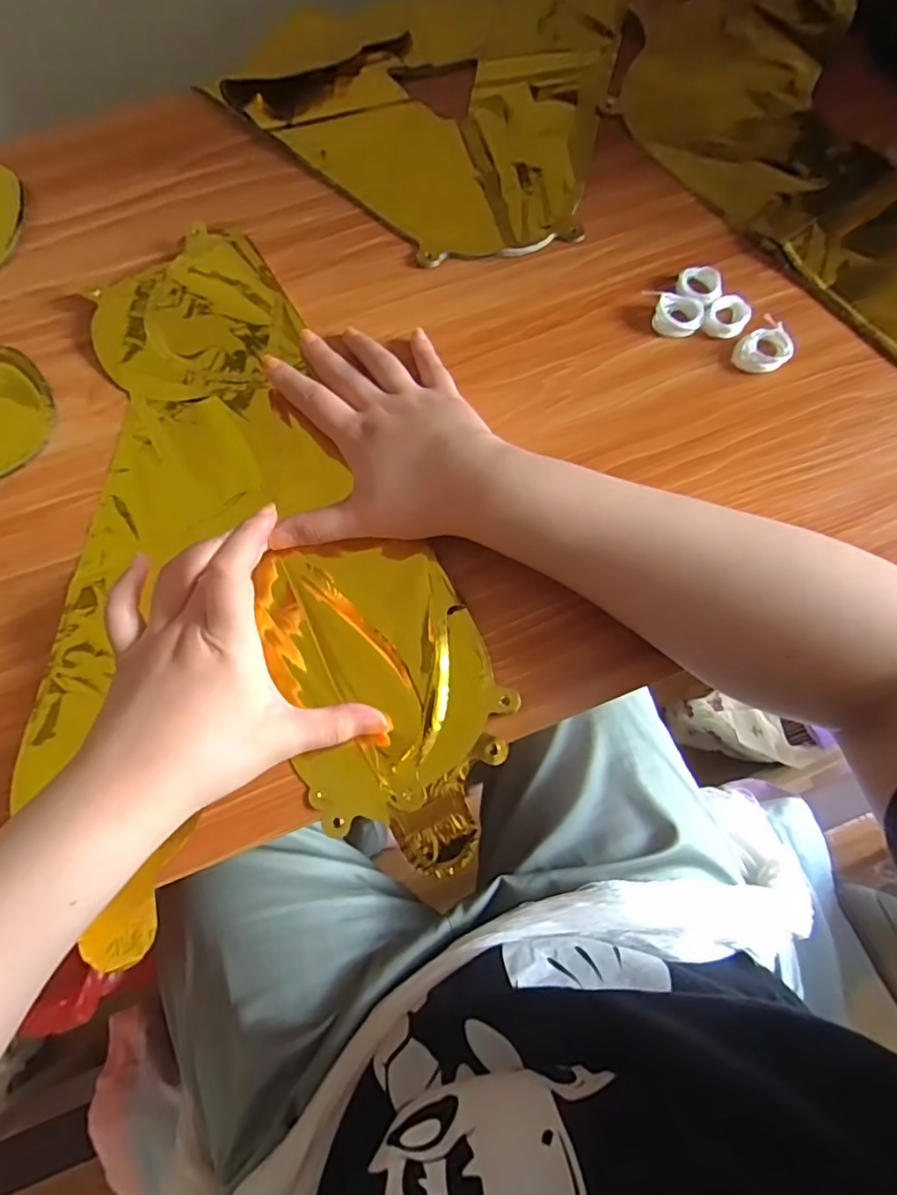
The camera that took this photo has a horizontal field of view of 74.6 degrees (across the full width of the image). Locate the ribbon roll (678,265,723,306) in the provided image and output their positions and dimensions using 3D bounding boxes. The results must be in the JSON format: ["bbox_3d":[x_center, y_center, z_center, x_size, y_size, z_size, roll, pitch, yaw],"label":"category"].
[{"bbox_3d":[0.170,-0.211,0.397,0.028,0.008,0.031,-41,78,-10],"label":"ribbon roll"}]

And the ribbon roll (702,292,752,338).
[{"bbox_3d":[0.185,-0.186,0.391,0.027,0.011,0.028,0,75,0],"label":"ribbon roll"}]

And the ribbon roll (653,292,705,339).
[{"bbox_3d":[0.153,-0.187,0.391,0.030,0.011,0.026,6,75,2],"label":"ribbon roll"}]

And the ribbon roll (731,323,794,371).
[{"bbox_3d":[0.205,-0.161,0.383,0.034,0.010,0.029,-14,75,-3],"label":"ribbon roll"}]

